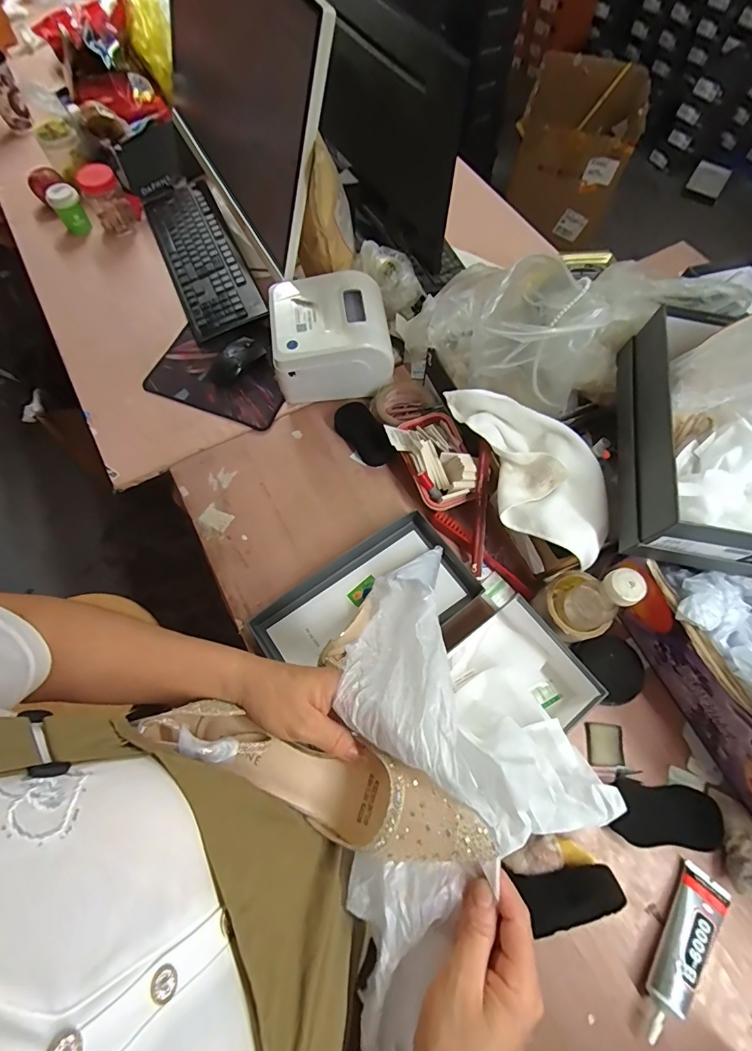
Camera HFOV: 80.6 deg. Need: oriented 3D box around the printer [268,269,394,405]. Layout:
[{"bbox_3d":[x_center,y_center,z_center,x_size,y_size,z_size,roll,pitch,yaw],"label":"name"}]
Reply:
[{"bbox_3d":[-0.074,-0.318,0.766,0.193,0.132,0.160,-4,68,-2],"label":"printer"}]

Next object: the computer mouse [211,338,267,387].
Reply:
[{"bbox_3d":[-0.261,-0.304,0.824,0.106,0.032,0.056,-40,73,-15],"label":"computer mouse"}]

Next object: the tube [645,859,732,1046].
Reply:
[{"bbox_3d":[0.345,0.479,0.498,0.051,0.033,0.169,38,73,14],"label":"tube"}]

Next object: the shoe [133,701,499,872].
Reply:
[{"bbox_3d":[-0.043,0.190,0.329,0.242,0.072,0.070,16,68,11],"label":"shoe"}]

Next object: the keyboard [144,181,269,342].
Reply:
[{"bbox_3d":[-0.357,-0.547,0.913,0.143,0.047,0.435,-23,69,-9],"label":"keyboard"}]

